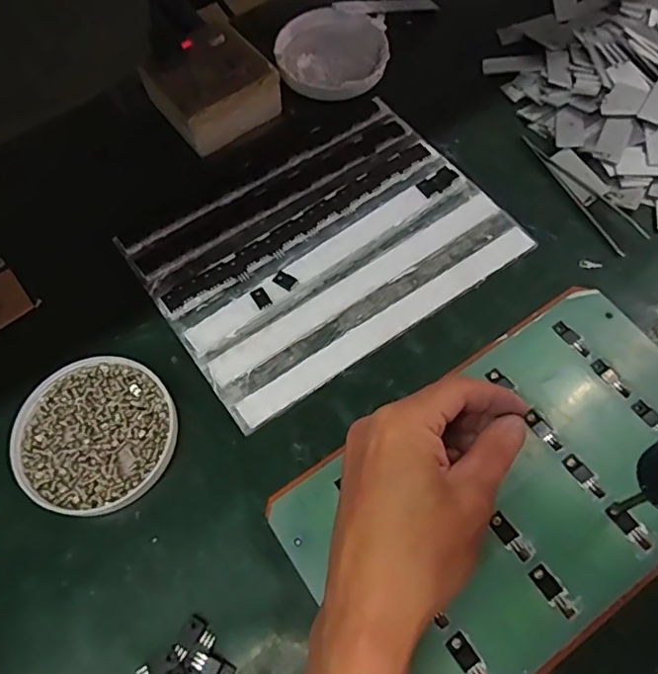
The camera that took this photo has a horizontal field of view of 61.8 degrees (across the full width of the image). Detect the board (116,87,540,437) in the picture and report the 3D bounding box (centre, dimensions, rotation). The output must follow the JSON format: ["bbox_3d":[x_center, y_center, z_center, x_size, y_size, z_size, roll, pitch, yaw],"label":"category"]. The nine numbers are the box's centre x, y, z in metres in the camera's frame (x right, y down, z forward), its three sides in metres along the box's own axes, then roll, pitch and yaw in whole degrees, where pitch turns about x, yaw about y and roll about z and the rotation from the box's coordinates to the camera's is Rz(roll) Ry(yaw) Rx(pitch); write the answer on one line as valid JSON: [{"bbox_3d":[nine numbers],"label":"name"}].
[{"bbox_3d":[-0.001,-0.065,0.404,0.243,0.008,0.174,-34,68,-13],"label":"board"}]

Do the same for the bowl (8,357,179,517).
[{"bbox_3d":[-0.148,0.060,0.349,0.099,0.011,0.094,-1,65,2],"label":"bowl"}]

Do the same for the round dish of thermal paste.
[{"bbox_3d":[0.002,-0.249,0.491,0.097,0.024,0.096,-1,65,2],"label":"round dish of thermal paste"}]

